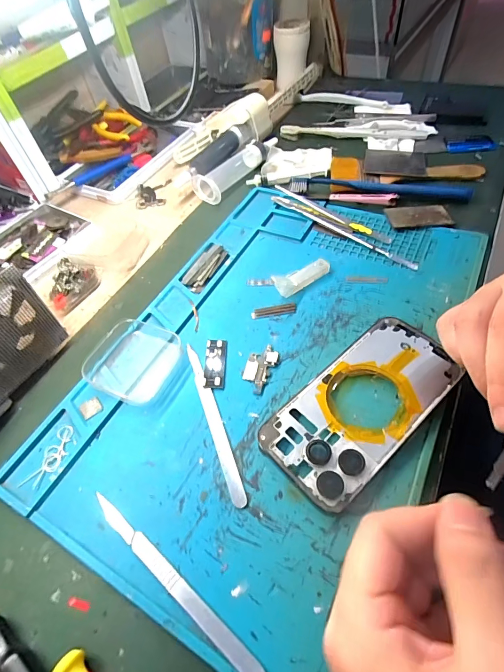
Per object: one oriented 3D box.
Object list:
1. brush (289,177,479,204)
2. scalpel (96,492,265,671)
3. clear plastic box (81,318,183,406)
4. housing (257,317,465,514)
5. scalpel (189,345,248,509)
[{"bbox_3d":[0.135,-0.160,0.390,0.187,0.013,0.016,8,55,11],"label":"brush"},{"bbox_3d":[-0.046,0.133,0.200,0.131,0.004,0.010,31,62,25],"label":"scalpel"},{"bbox_3d":[-0.094,0.016,0.286,0.065,0.016,0.065,18,57,18],"label":"clear plastic box"},{"bbox_3d":[0.075,0.045,0.248,0.143,0.012,0.069,-37,58,-20],"label":"housing"},{"bbox_3d":[-0.029,0.056,0.257,0.011,0.004,0.126,-19,54,-9],"label":"scalpel"}]

